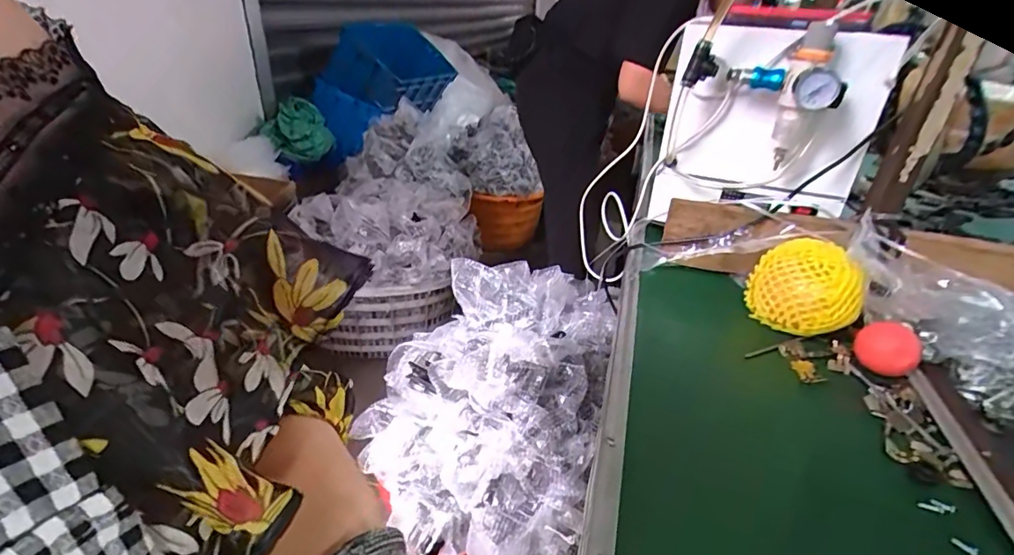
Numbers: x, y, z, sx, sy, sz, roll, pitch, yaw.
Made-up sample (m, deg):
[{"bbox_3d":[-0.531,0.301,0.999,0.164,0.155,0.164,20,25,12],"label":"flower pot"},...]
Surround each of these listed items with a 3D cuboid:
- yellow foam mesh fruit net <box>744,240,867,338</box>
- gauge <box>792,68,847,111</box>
[{"bbox_3d":[0.302,0.014,0.509,0.082,0.088,0.082,4,31,0],"label":"yellow foam mesh fruit net"},{"bbox_3d":[0.331,-0.199,0.523,0.050,0.039,0.028,20,35,25],"label":"gauge"}]

